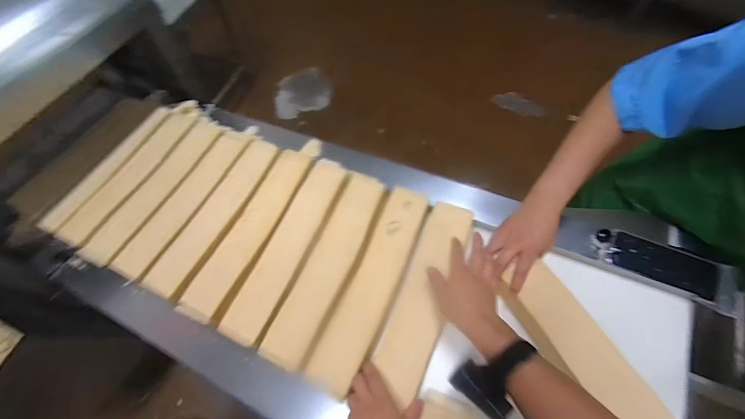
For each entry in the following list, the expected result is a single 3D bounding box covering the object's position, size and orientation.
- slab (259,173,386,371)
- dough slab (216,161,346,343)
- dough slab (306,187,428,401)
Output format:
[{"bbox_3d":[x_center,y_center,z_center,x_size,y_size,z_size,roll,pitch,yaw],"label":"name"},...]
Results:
[{"bbox_3d":[-0.076,0.093,0.597,0.079,0.022,0.368,21,65,9],"label":"slab"},{"bbox_3d":[-0.153,0.058,0.613,0.078,0.027,0.373,22,65,9],"label":"dough slab"},{"bbox_3d":[0.003,0.127,0.568,0.077,0.026,0.364,22,70,10],"label":"dough slab"}]

